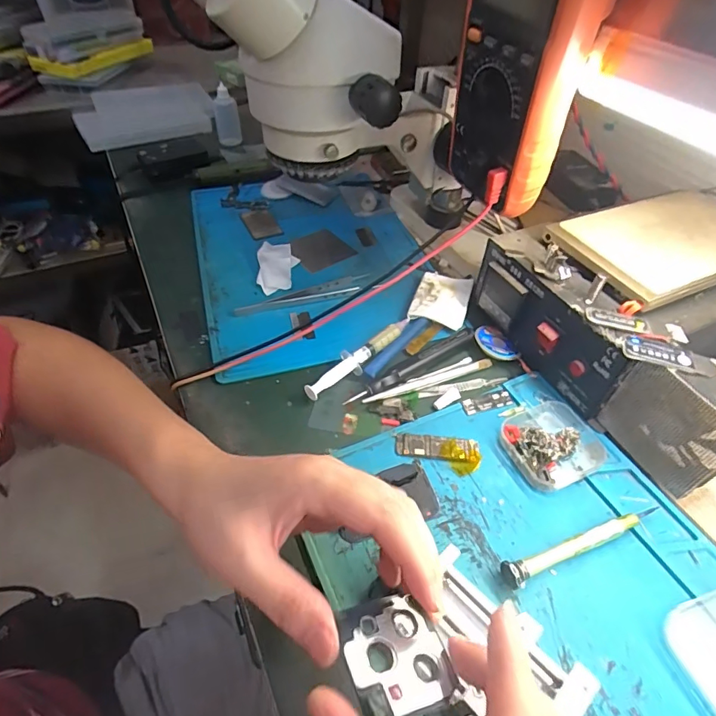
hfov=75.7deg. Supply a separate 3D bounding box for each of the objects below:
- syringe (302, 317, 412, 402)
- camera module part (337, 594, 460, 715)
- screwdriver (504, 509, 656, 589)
[{"bbox_3d":[0.002,-0.002,0.420,0.021,0.014,0.126,36,55,28],"label":"syringe"},{"bbox_3d":[0.017,0.130,0.202,0.046,0.005,0.046,0,38,-29],"label":"camera module part"},{"bbox_3d":[0.152,0.124,0.305,0.125,0.015,0.015,-13,48,-14],"label":"screwdriver"}]

